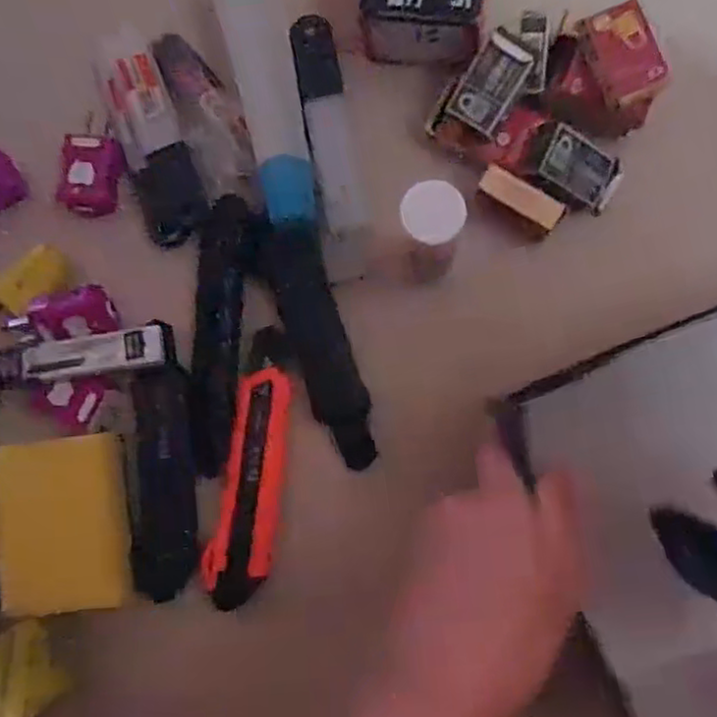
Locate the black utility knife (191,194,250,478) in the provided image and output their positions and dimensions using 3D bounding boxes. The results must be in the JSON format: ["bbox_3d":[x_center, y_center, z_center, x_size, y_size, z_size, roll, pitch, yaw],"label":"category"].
[{"bbox_3d":[-0.086,-0.014,0.421,0.030,0.011,0.164,4,87,7],"label":"black utility knife"}]

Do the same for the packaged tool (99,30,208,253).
[{"bbox_3d":[-0.127,-0.134,0.423,0.041,0.012,0.127,-20,85,5],"label":"packaged tool"}]

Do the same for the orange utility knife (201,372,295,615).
[{"bbox_3d":[-0.064,0.076,0.413,0.037,0.013,0.137,9,88,7],"label":"orange utility knife"}]

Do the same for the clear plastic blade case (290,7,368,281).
[{"bbox_3d":[-0.016,-0.125,0.410,0.028,0.013,0.153,-8,86,6],"label":"clear plastic blade case"}]

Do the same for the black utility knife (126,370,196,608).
[{"bbox_3d":[-0.119,0.072,0.415,0.040,0.017,0.132,-5,86,6],"label":"black utility knife"}]

